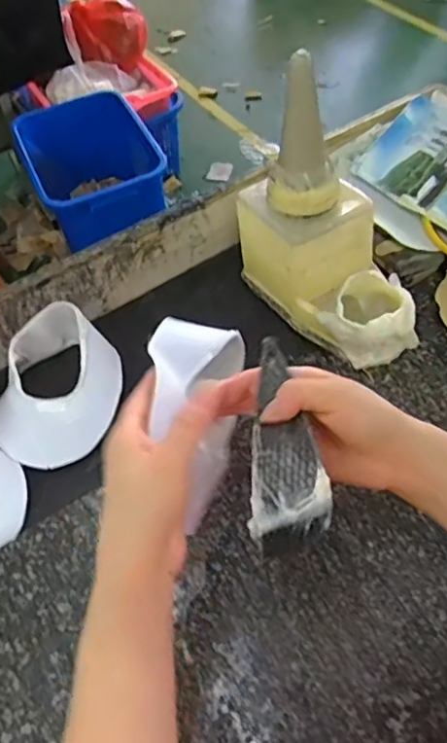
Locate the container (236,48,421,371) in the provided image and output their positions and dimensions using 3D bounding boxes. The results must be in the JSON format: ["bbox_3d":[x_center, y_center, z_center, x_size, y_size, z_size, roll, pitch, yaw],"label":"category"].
[{"bbox_3d":[0.109,-0.142,0.577,0.099,0.216,0.209,-29,58,-16],"label":"container"}]

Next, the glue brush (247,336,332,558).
[{"bbox_3d":[0.038,0.045,0.382,0.049,0.010,0.134,-6,71,0],"label":"glue brush"}]

